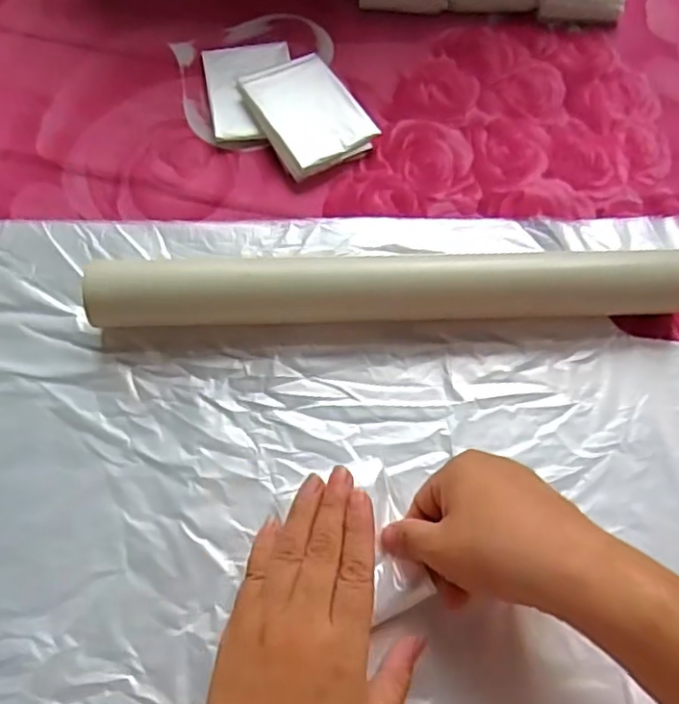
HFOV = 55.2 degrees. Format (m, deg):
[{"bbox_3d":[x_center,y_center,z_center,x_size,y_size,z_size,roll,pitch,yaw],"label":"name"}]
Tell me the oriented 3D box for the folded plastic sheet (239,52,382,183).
[{"bbox_3d":[-0.024,-0.167,0.450,0.067,0.017,0.096,-30,72,-14],"label":"folded plastic sheet"}]

